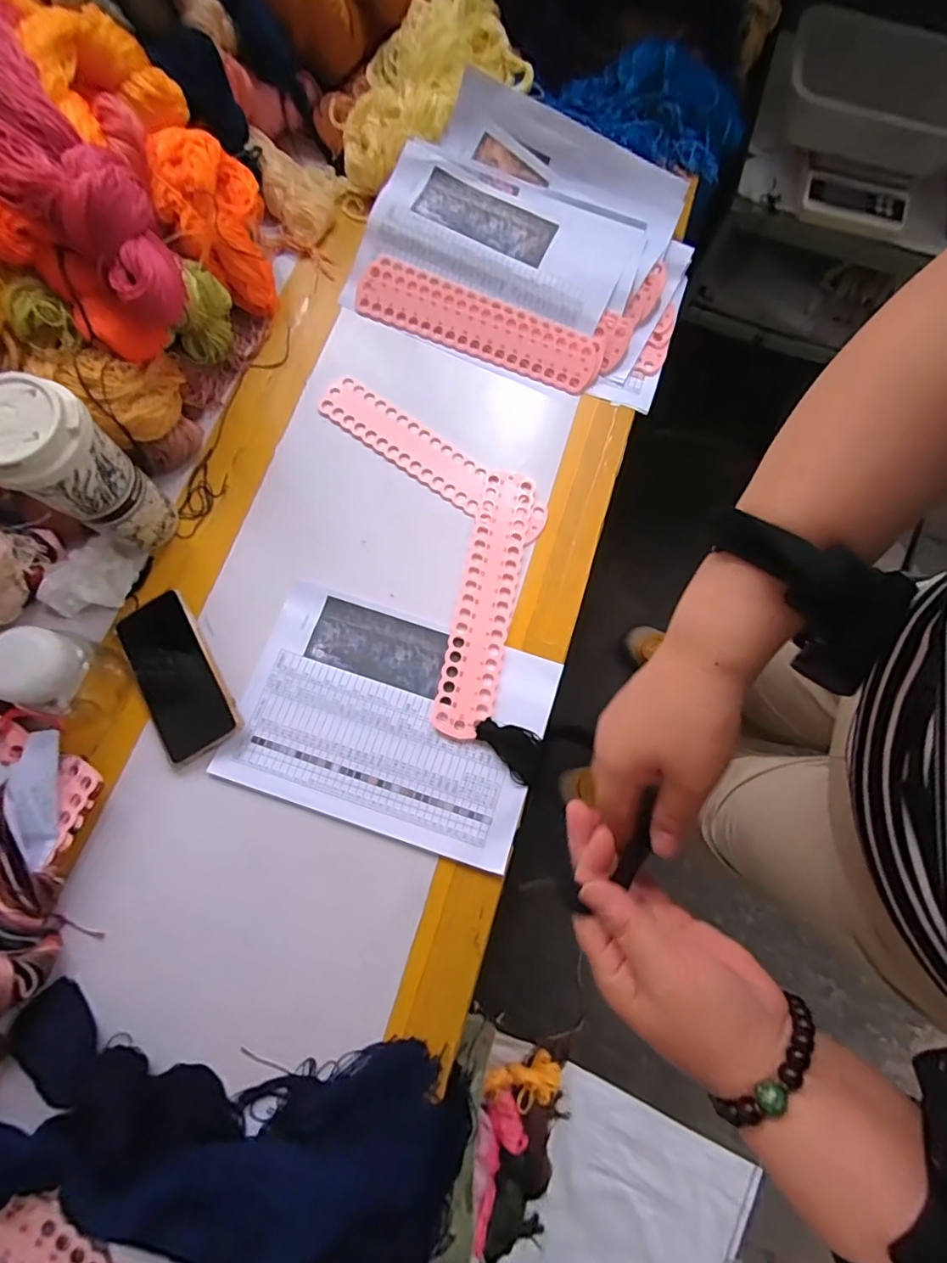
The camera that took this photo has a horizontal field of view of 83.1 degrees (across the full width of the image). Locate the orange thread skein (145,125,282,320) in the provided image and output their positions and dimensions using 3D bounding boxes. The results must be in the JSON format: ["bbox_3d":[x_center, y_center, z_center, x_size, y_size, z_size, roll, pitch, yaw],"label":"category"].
[{"bbox_3d":[-0.278,-0.443,0.586,0.092,0.129,0.129,-8,78,-4],"label":"orange thread skein"}]

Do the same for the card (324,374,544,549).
[{"bbox_3d":[-0.047,-0.193,0.598,0.289,0.006,0.057,35,77,8],"label":"card"}]

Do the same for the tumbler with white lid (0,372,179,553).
[{"bbox_3d":[-0.344,-0.134,0.482,0.080,0.185,0.088,30,77,7],"label":"tumbler with white lid"}]

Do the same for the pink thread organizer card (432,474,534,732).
[{"bbox_3d":[0.014,-0.037,0.560,0.056,0.004,0.289,12,75,1],"label":"pink thread organizer card"}]

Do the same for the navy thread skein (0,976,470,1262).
[{"bbox_3d":[-0.202,0.399,0.413,0.380,0.064,0.166,14,76,3],"label":"navy thread skein"}]

